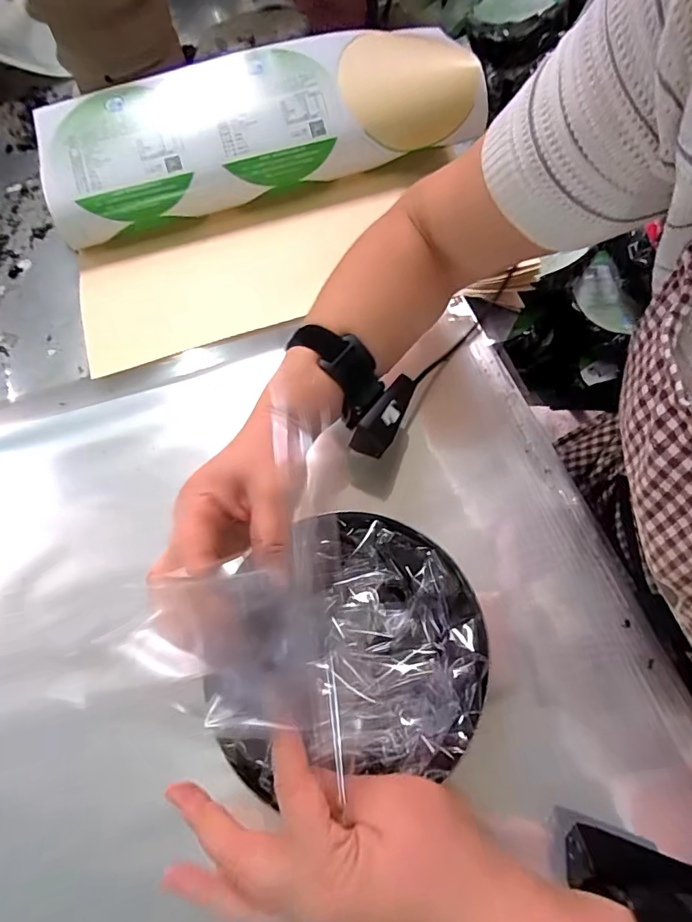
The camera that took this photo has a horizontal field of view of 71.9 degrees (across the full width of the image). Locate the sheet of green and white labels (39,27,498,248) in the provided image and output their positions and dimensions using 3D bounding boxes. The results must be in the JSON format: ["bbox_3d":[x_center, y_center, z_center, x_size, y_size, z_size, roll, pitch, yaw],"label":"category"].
[{"bbox_3d":[-0.094,-0.389,0.539,0.490,0.038,0.153,-18,86,-4],"label":"sheet of green and white labels"}]

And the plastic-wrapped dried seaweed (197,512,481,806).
[{"bbox_3d":[-0.003,0.116,0.317,0.173,0.044,0.154,-9,66,0],"label":"plastic-wrapped dried seaweed"}]

